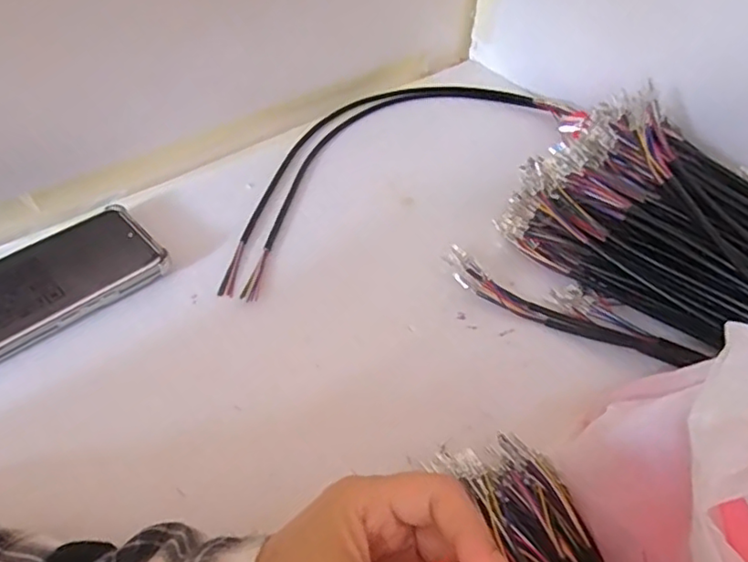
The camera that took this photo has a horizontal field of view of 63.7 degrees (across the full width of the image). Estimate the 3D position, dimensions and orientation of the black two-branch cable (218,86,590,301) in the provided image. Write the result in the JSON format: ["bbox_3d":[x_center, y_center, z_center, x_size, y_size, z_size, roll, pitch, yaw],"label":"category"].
[{"bbox_3d":[0.017,-0.113,0.506,0.371,0.025,0.158,-25,57,-24],"label":"black two-branch cable"}]

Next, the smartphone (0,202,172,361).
[{"bbox_3d":[-0.221,0.006,0.386,0.160,0.012,0.076,-35,62,-29],"label":"smartphone"}]

